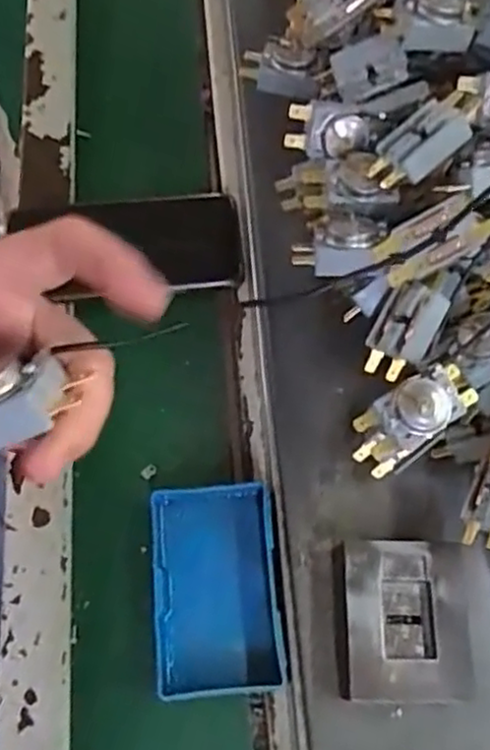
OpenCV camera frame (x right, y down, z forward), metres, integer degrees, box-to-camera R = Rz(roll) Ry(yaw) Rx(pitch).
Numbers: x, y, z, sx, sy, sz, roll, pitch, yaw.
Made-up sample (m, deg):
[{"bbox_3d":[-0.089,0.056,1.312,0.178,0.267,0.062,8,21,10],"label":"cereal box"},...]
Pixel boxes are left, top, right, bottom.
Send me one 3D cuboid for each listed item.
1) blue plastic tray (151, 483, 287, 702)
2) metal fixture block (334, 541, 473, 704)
[{"bbox_3d":[-0.017,0.125,0.409,0.069,0.025,0.112,-4,68,-4],"label":"blue plastic tray"},{"bbox_3d":[0.085,0.133,0.379,0.069,0.033,0.078,1,68,-2],"label":"metal fixture block"}]

